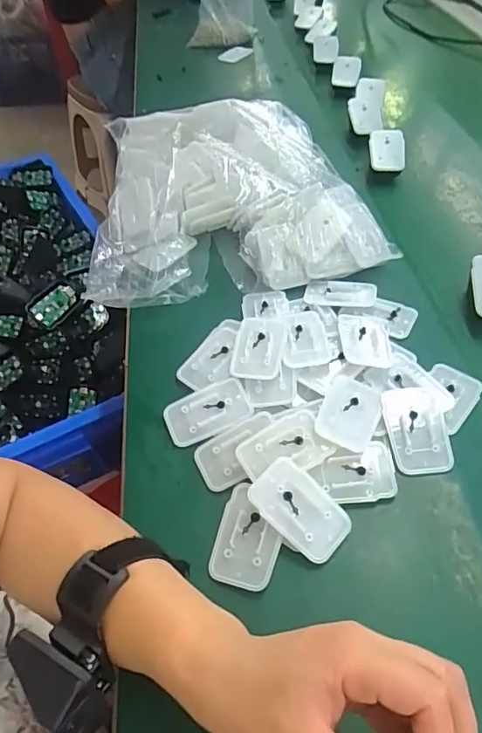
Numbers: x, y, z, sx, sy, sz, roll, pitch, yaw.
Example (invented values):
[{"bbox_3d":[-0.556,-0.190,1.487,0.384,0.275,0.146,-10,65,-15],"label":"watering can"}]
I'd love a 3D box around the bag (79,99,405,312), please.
[{"bbox_3d":[-0.015,-0.204,0.582,0.299,0.086,0.292,-5,50,-2],"label":"bag"}]

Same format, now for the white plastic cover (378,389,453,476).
[{"bbox_3d":[0.139,0.048,0.402,0.045,0.015,0.070,-1,50,1],"label":"white plastic cover"}]

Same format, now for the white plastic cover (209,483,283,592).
[{"bbox_3d":[0.006,0.115,0.352,0.043,0.011,0.068,11,52,11],"label":"white plastic cover"}]

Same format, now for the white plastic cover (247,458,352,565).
[{"bbox_3d":[0.042,0.099,0.356,0.071,0.005,0.045,41,64,12],"label":"white plastic cover"}]

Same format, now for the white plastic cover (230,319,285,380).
[{"bbox_3d":[0.015,-0.018,0.457,0.045,0.008,0.069,2,57,16],"label":"white plastic cover"}]

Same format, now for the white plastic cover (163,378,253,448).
[{"bbox_3d":[-0.028,0.038,0.427,0.070,0.004,0.045,-21,58,-1],"label":"white plastic cover"}]

